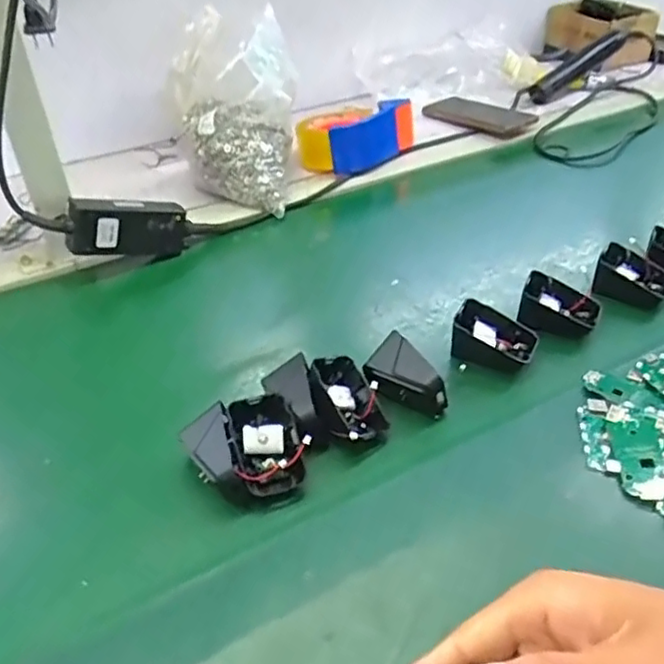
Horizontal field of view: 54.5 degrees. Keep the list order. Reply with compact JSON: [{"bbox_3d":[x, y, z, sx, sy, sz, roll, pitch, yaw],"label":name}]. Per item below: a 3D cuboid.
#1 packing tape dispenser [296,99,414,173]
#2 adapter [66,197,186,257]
[{"bbox_3d":[0.023,-0.257,0.857,0.116,0.077,0.137,31,50,34],"label":"packing tape dispenser"},{"bbox_3d":[-0.207,-0.106,0.652,0.115,0.052,0.029,-4,34,-36],"label":"adapter"}]

